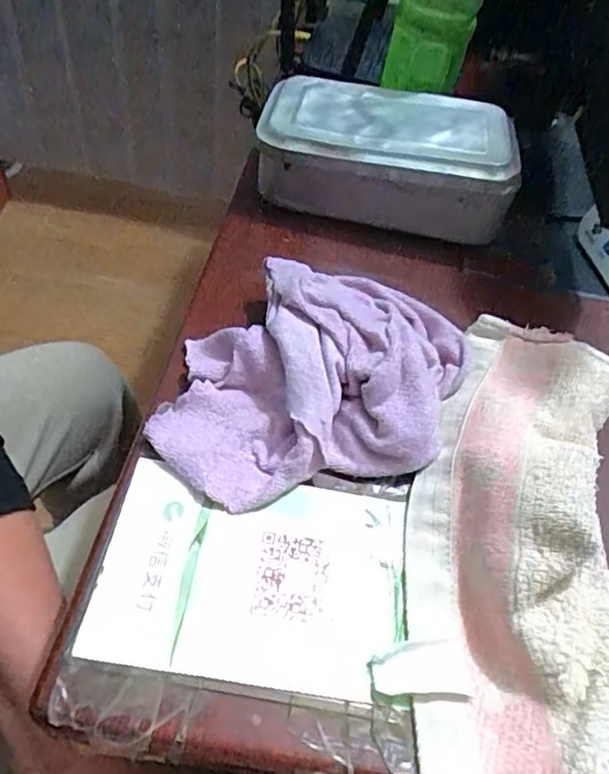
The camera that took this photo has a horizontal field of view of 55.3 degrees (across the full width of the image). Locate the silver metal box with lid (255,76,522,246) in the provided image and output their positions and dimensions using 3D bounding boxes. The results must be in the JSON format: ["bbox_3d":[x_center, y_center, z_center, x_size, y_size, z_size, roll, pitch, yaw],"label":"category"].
[{"bbox_3d":[0.065,-0.197,0.488,0.204,0.076,0.116,14,53,1],"label":"silver metal box with lid"}]

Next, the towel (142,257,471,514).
[{"bbox_3d":[0.007,-0.010,0.339,0.154,0.041,0.191,41,57,22],"label":"towel"}]

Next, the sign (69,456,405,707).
[{"bbox_3d":[-0.024,0.091,0.283,0.143,0.004,0.099,10,52,-3],"label":"sign"}]

